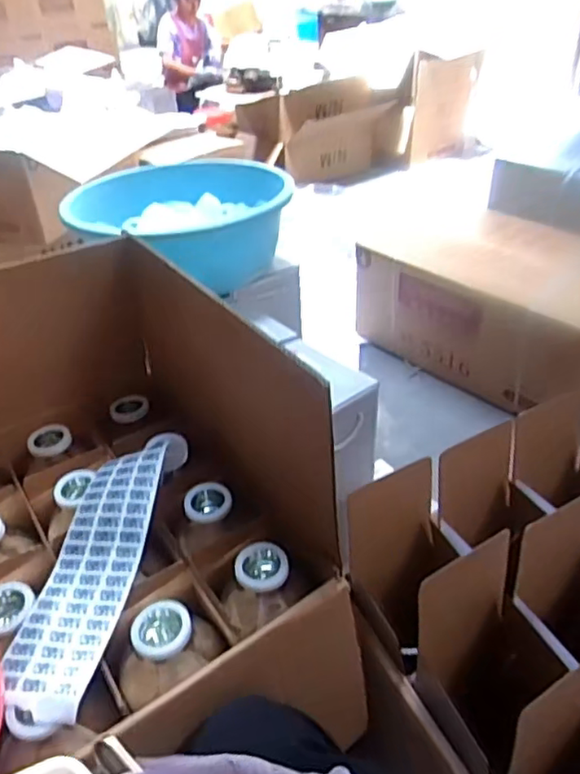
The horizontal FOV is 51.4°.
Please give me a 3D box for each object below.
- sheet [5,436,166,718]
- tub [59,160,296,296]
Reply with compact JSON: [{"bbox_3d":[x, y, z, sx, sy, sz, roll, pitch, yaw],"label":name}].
[{"bbox_3d":[-0.216,0.188,0.649,0.097,0.048,0.317,2,35,7],"label":"sheet"},{"bbox_3d":[-0.185,-0.262,1.027,0.340,0.137,0.288,-23,40,-27],"label":"tub"}]

